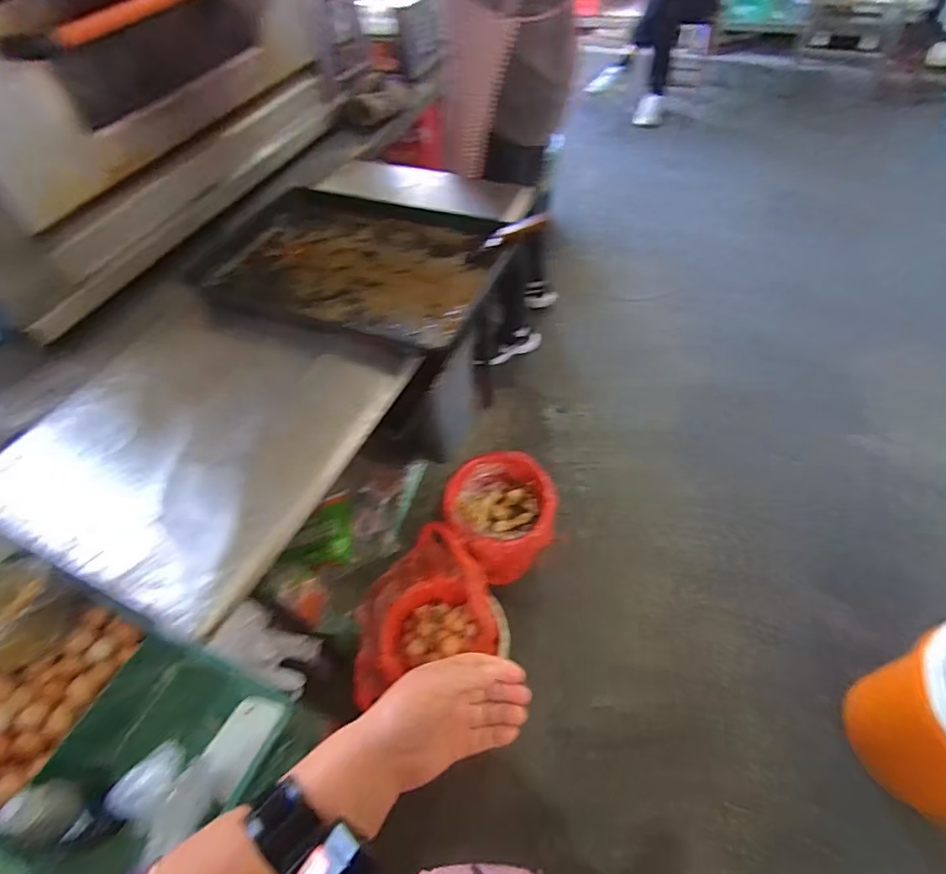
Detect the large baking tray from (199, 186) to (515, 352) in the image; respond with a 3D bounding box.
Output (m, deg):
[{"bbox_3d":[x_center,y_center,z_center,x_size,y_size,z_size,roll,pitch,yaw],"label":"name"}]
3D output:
[{"bbox_3d":[-0.236,-0.399,1.102,0.608,0.028,0.460,13,56,15],"label":"large baking tray"}]

